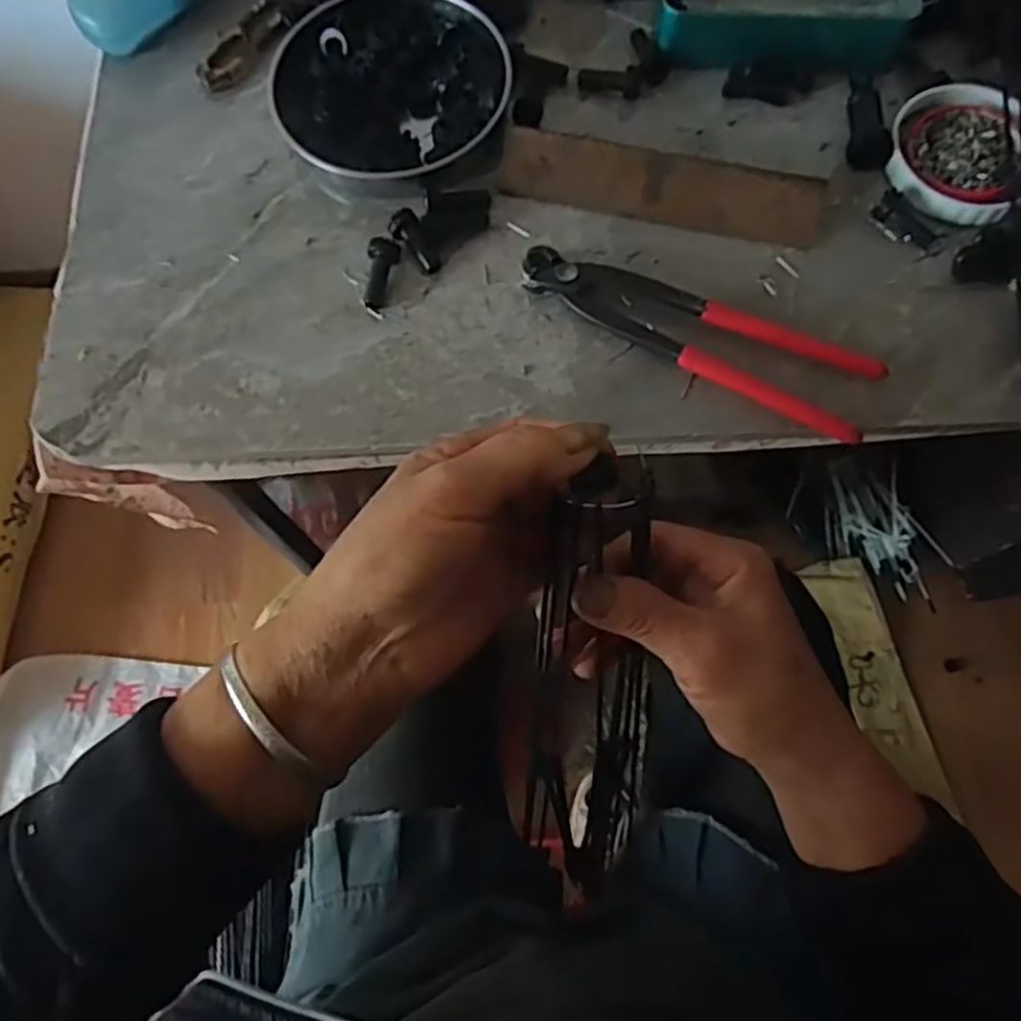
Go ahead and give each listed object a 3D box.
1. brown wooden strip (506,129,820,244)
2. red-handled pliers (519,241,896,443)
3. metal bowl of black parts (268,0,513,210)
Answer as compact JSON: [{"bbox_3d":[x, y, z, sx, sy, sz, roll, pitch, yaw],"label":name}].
[{"bbox_3d":[0.084,-0.181,0.428,0.178,0.034,0.009,13,39,5],"label":"brown wooden strip"},{"bbox_3d":[0.098,-0.098,0.406,0.192,0.015,0.060,24,74,9],"label":"red-handled pliers"},{"bbox_3d":[-0.070,-0.247,0.454,0.134,0.027,0.136,0,71,1],"label":"metal bowl of black parts"}]

